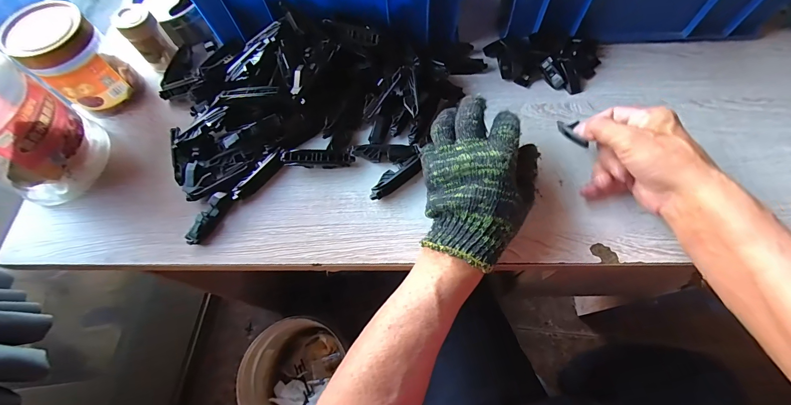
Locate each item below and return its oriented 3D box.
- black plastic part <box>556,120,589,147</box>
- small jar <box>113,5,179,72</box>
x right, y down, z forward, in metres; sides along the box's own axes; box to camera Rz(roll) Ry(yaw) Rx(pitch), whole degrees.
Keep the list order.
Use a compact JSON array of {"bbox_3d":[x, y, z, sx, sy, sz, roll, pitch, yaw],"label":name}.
[{"bbox_3d":[0.193,-0.077,0.371,0.013,0.015,0.042,-25,59,-7],"label":"black plastic part"},{"bbox_3d":[-0.331,-0.221,0.460,0.042,0.071,0.041,-1,66,3],"label":"small jar"}]

